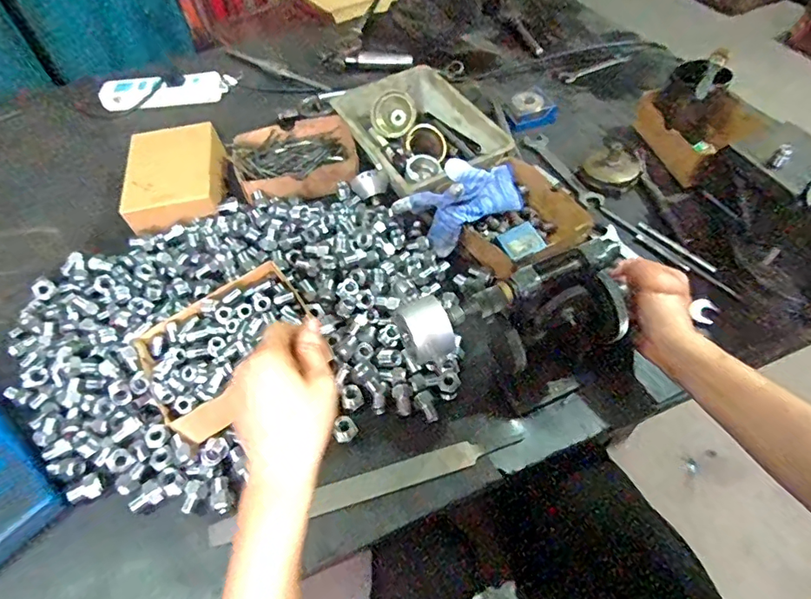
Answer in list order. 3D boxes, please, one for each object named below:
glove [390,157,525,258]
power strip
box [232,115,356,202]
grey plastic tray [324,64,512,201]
[{"bbox_3d":[0.079,-0.128,0.621,0.166,0.081,0.074,-25,55,-15],"label":"glove"},{"bbox_3d":[-0.434,-0.372,0.878,0.216,0.029,0.059,-5,53,-1],"label":"power strip"},{"bbox_3d":[-0.157,-0.204,0.720,0.178,0.040,0.148,-18,54,-11],"label":"box"},{"bbox_3d":[0.015,-0.241,0.725,0.171,0.062,0.250,-25,56,-15],"label":"grey plastic tray"}]

